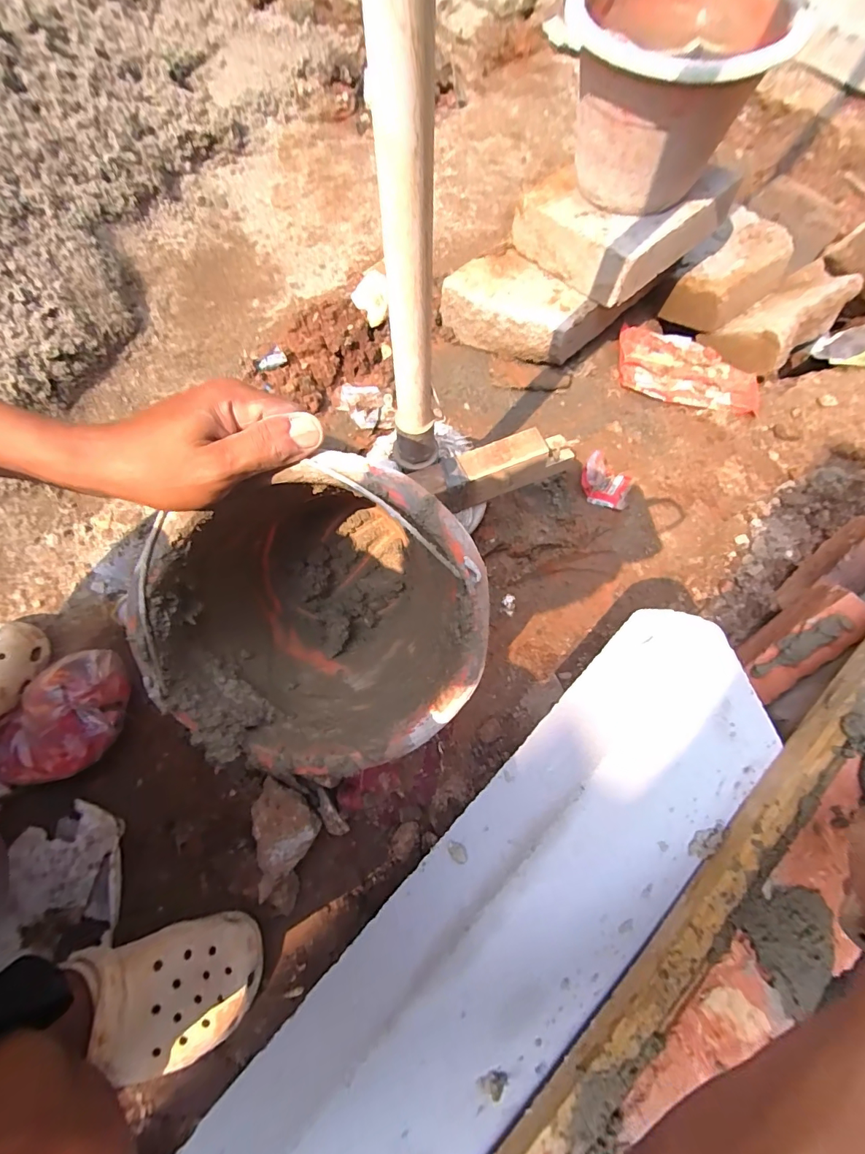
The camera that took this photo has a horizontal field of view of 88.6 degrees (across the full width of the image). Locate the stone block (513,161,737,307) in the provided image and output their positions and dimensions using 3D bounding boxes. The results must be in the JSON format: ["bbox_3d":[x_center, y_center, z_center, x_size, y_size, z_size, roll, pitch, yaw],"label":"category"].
[{"bbox_3d":[0.279,-0.533,0.653,0.245,0.080,0.200,-40,75,-13],"label":"stone block"}]

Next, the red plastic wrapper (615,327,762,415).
[{"bbox_3d":[0.421,-0.341,0.729,0.225,0.019,0.147,12,71,4],"label":"red plastic wrapper"}]

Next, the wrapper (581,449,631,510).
[{"bbox_3d":[0.249,-0.137,0.633,0.075,0.032,0.065,21,72,7],"label":"wrapper"}]

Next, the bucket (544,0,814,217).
[{"bbox_3d":[0.276,-0.589,0.547,0.228,0.164,0.239,0,70,0],"label":"bucket"}]

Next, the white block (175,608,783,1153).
[{"bbox_3d":[0.069,0.287,0.348,0.578,0.095,0.190,-43,76,-14],"label":"white block"}]

